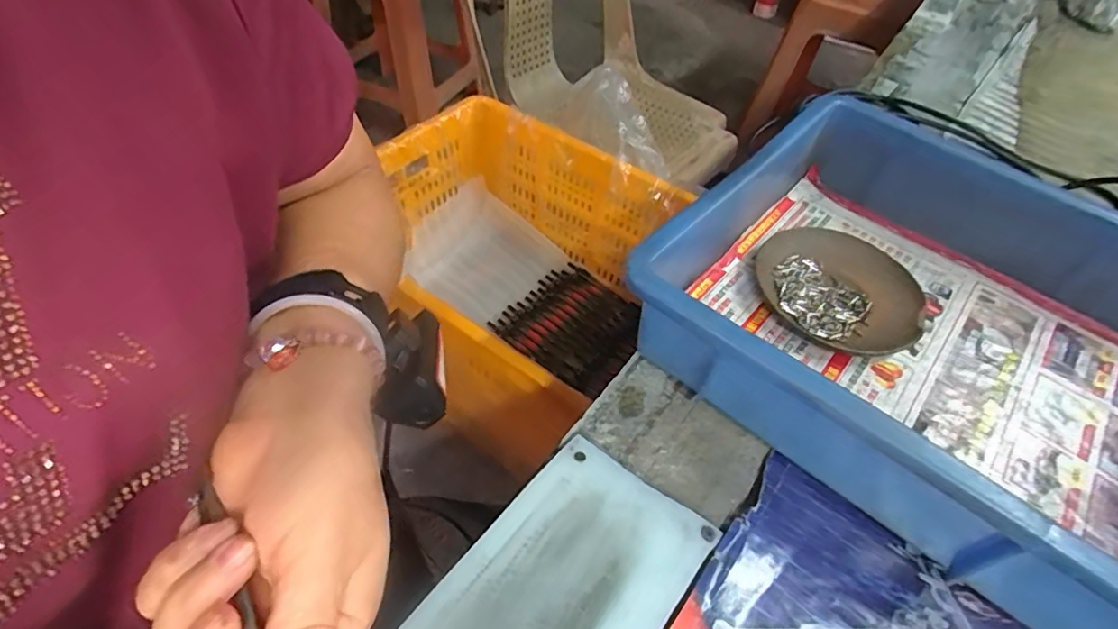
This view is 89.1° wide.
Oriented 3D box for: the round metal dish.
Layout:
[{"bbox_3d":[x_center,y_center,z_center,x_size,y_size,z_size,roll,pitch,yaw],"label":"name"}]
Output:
[{"bbox_3d":[0.202,-0.018,0.407,0.110,0.015,0.112,3,51,-4],"label":"round metal dish"}]

